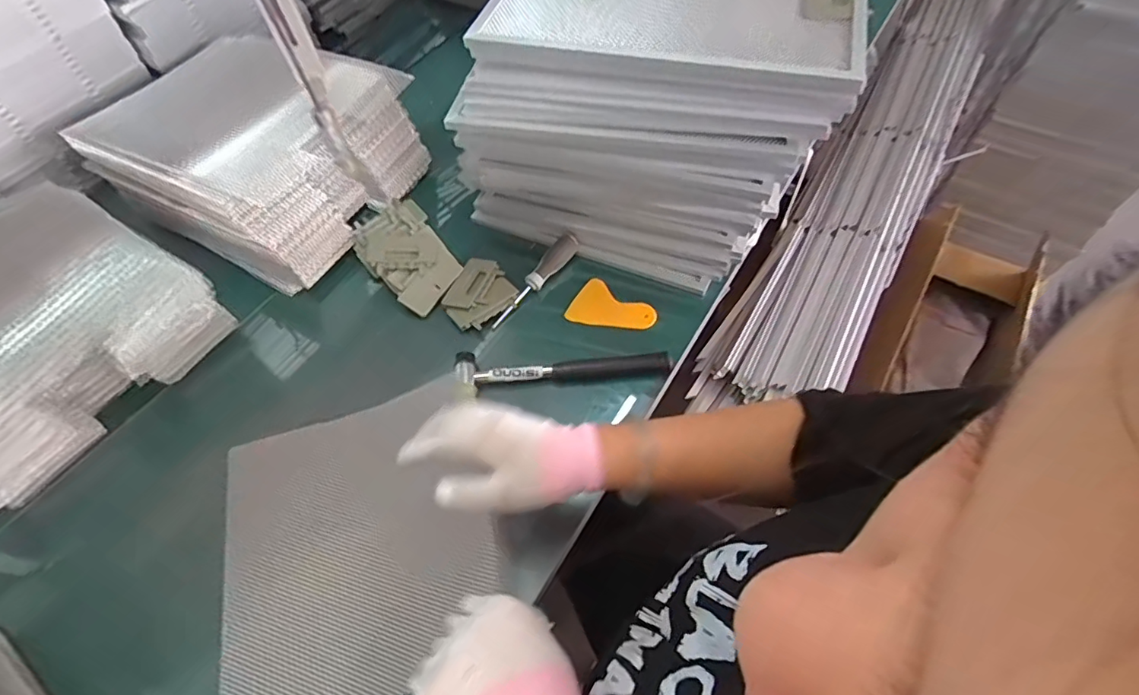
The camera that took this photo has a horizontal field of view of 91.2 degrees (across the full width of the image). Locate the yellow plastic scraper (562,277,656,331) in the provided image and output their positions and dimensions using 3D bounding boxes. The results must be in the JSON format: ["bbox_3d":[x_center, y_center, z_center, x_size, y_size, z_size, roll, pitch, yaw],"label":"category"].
[{"bbox_3d":[0.052,-0.042,0.676,0.095,0.011,0.062,31,73,9],"label":"yellow plastic scraper"}]

